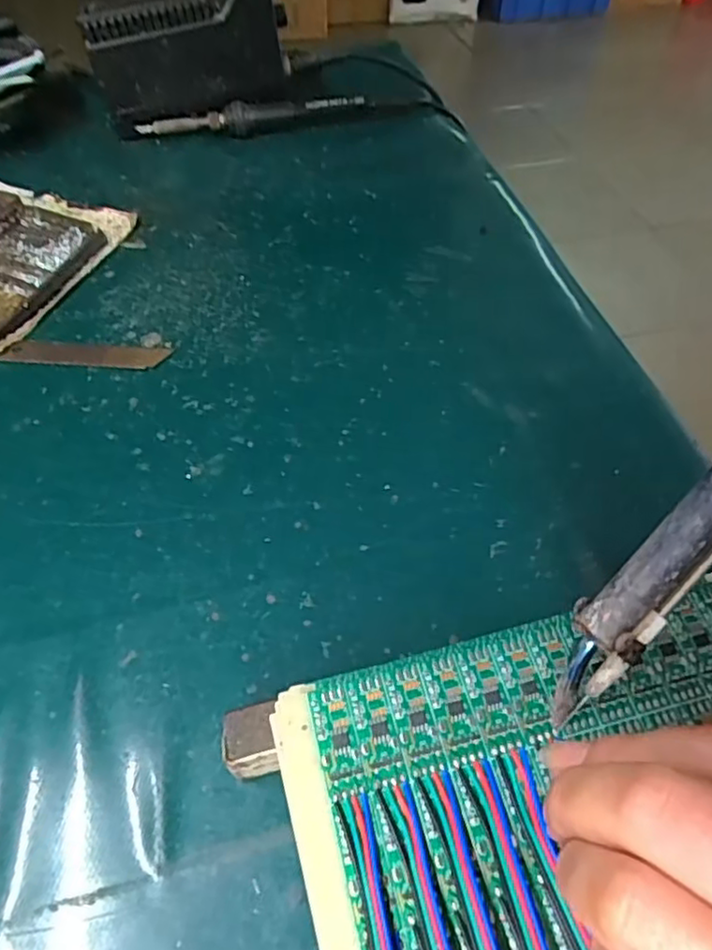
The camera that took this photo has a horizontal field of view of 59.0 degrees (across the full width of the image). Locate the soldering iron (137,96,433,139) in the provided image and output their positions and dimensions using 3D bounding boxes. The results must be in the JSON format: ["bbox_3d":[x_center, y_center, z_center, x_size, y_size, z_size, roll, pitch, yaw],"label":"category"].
[{"bbox_3d":[-0.055,-0.289,0.508,0.227,0.021,0.019,-10,54,-8],"label":"soldering iron"}]

